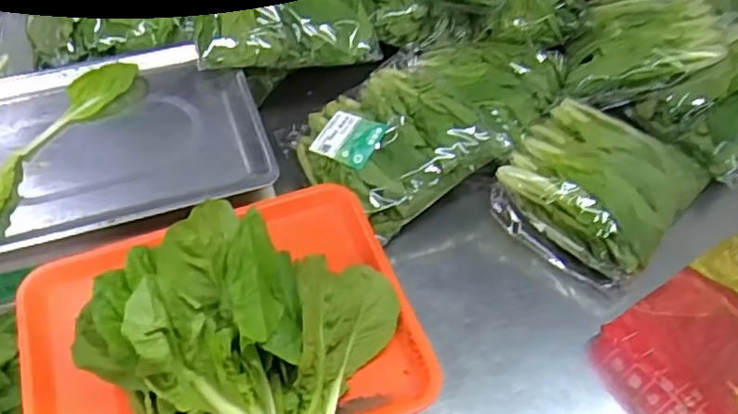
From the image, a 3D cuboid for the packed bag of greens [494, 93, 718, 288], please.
[{"bbox_3d":[0.251,-0.029,0.723,0.188,0.051,0.203,33,59,21],"label":"packed bag of greens"}]

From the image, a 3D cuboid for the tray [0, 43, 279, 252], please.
[{"bbox_3d":[-0.282,-0.066,0.674,0.331,0.029,0.232,-15,54,-12],"label":"tray"}]

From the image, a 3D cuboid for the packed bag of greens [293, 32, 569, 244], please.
[{"bbox_3d":[0.089,-0.116,0.768,0.351,0.068,0.191,-29,58,-21],"label":"packed bag of greens"}]

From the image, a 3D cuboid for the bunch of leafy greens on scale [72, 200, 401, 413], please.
[{"bbox_3d":[-0.087,0.078,0.482,0.159,0.096,0.205,36,60,23],"label":"bunch of leafy greens on scale"}]

